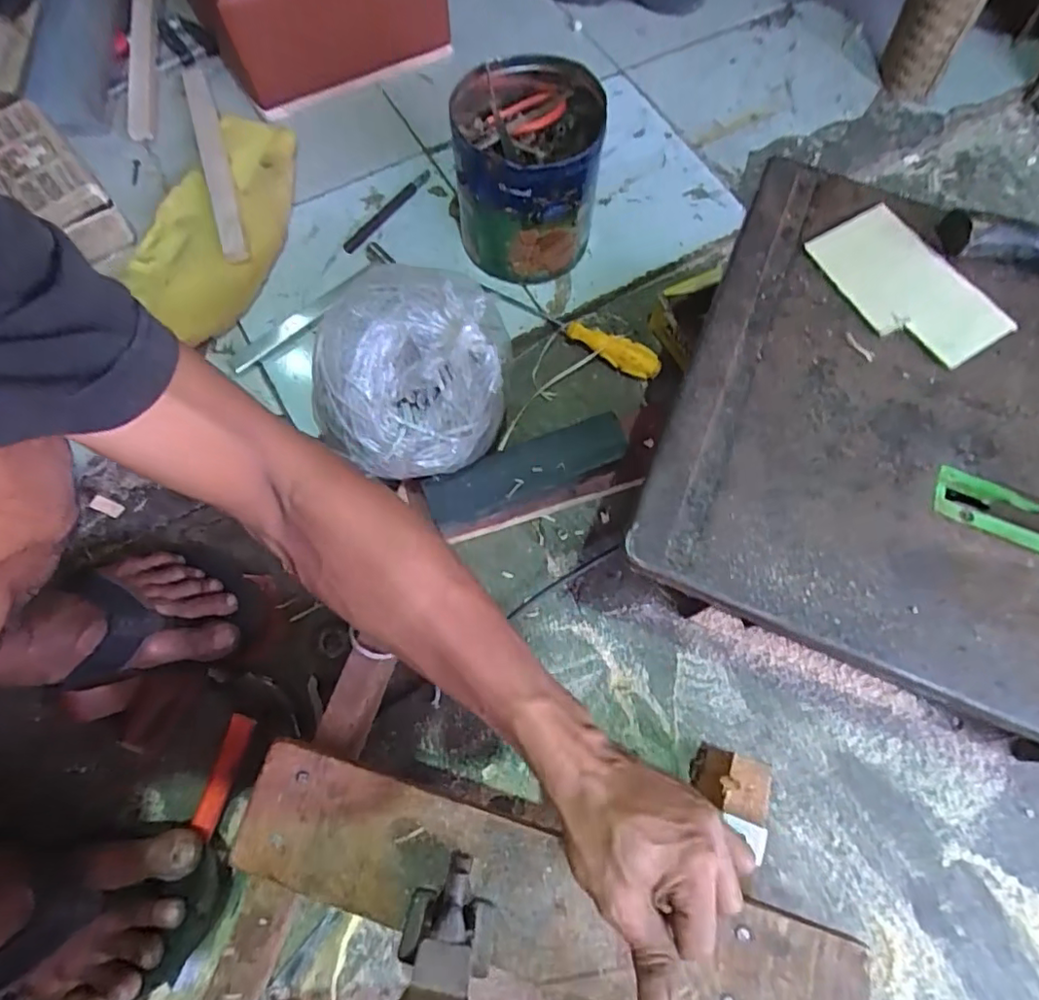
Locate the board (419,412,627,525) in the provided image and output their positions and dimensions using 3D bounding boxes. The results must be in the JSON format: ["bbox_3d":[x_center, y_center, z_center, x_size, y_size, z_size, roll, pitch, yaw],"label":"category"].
[{"bbox_3d":[0.007,-0.029,0.552,0.194,0.022,0.049,-23,71,-9],"label":"board"}]

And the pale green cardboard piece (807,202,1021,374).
[{"bbox_3d":[0.256,-0.142,0.387,0.077,0.005,0.122,-29,73,-12],"label":"pale green cardboard piece"}]

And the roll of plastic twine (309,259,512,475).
[{"bbox_3d":[-0.096,-0.113,0.490,0.164,0.127,0.151,10,70,3],"label":"roll of plastic twine"}]

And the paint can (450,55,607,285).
[{"bbox_3d":[0.007,-0.339,0.626,0.142,0.173,0.156,0,70,-1],"label":"paint can"}]

